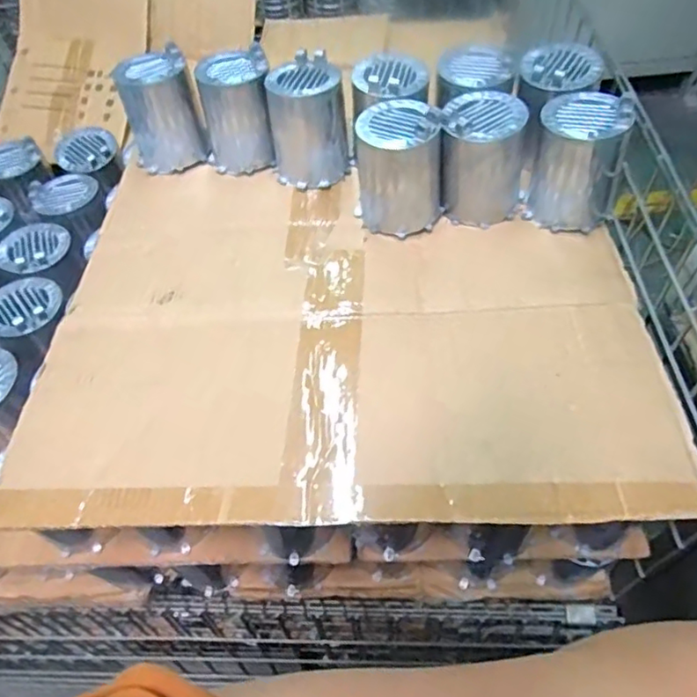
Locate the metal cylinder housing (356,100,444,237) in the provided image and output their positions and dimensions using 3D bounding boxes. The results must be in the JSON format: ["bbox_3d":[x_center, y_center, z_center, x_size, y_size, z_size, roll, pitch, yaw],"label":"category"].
[{"bbox_3d":[0.057,-0.204,0.631,0.091,0.122,0.096,3,55,7],"label":"metal cylinder housing"}]

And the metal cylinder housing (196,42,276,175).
[{"bbox_3d":[-0.137,-0.291,0.713,0.091,0.118,0.087,-13,55,-5],"label":"metal cylinder housing"}]

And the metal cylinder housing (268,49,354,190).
[{"bbox_3d":[-0.049,-0.269,0.691,0.088,0.115,0.097,-9,54,-2],"label":"metal cylinder housing"}]

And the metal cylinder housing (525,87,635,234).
[{"bbox_3d":[0.244,-0.201,0.614,0.091,0.121,0.089,16,57,15],"label":"metal cylinder housing"}]

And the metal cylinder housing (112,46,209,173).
[{"bbox_3d":[-0.233,-0.290,0.721,0.090,0.126,0.074,-21,56,-10],"label":"metal cylinder housing"}]

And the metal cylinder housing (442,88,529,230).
[{"bbox_3d":[0.150,-0.208,0.637,0.089,0.118,0.084,15,57,15],"label":"metal cylinder housing"}]

